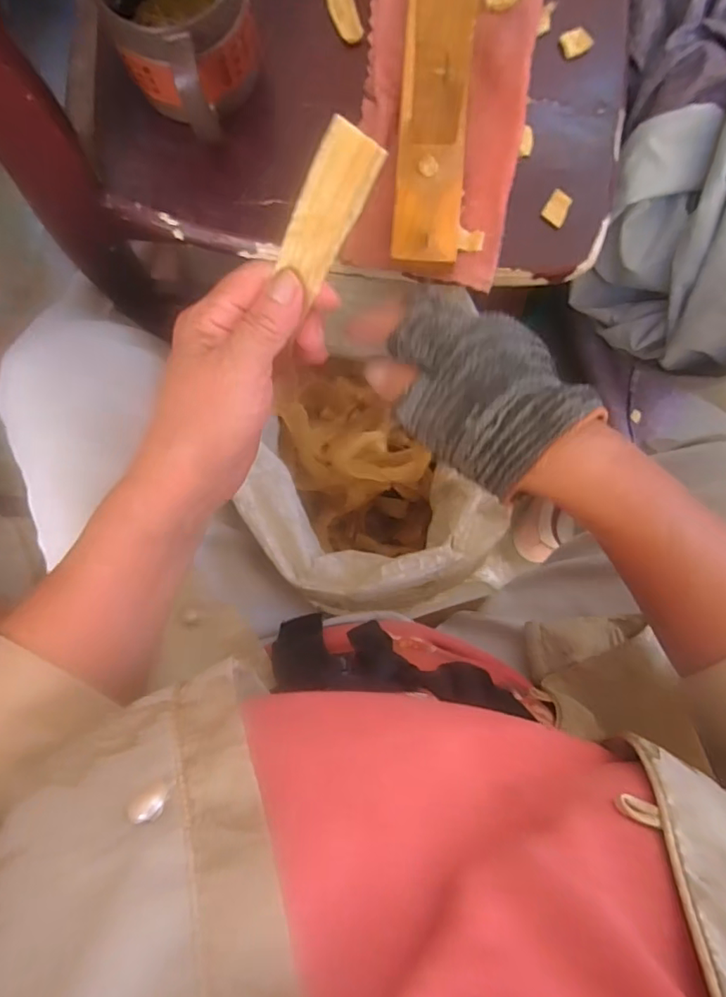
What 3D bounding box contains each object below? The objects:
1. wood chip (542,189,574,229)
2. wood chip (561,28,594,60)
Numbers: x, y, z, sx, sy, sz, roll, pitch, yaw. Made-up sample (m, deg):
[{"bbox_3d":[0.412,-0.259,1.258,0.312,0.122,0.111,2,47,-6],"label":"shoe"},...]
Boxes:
[{"bbox_3d":[0.141,-0.210,0.397,0.017,0.009,0.022,28,85,1],"label":"wood chip"},{"bbox_3d":[0.157,-0.337,0.404,0.023,0.006,0.017,-27,86,-3],"label":"wood chip"}]

